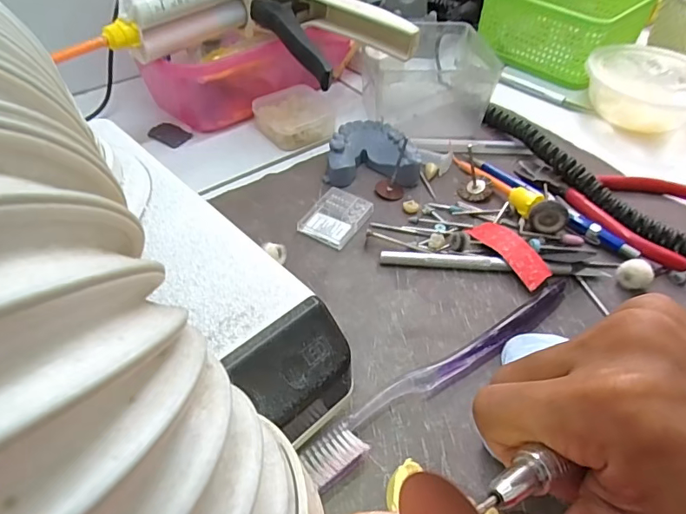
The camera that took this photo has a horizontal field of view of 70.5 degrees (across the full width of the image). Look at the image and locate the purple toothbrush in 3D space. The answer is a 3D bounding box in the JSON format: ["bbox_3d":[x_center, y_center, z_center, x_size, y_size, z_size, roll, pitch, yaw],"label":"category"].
[{"bbox_3d":[0.052,0.054,0.248,0.174,0.012,0.023,-29,55,-26],"label":"purple toothbrush"}]

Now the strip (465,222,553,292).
[{"bbox_3d":[0.104,-0.004,0.303,0.020,0.010,0.057,-22,52,-21],"label":"strip"}]

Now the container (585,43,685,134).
[{"bbox_3d":[0.268,-0.146,0.430,0.098,0.045,0.098,1,47,-2],"label":"container"}]

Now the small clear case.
[{"bbox_3d":[-0.005,-0.026,0.322,0.035,0.008,0.045,26,51,20],"label":"small clear case"}]

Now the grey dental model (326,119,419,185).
[{"bbox_3d":[0.022,-0.077,0.359,0.067,0.023,0.055,1,47,-2],"label":"grey dental model"}]

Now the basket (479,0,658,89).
[{"bbox_3d":[0.226,-0.244,0.501,0.133,0.063,0.128,-34,57,-29],"label":"basket"}]

